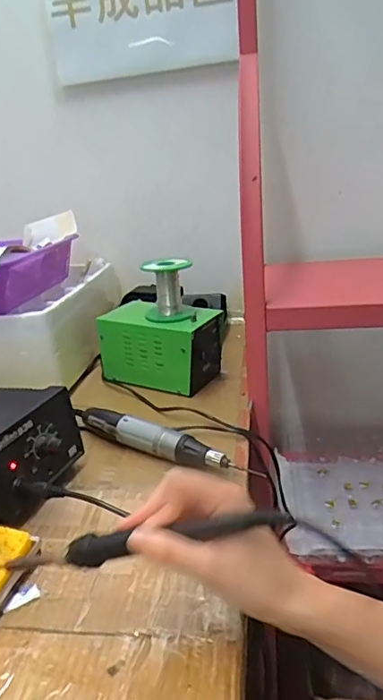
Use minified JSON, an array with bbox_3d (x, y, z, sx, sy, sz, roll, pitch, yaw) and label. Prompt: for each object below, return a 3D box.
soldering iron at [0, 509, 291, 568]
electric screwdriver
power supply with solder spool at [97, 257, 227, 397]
[{"bbox_3d":[-0.035,0.121,0.331,0.193,0.017,0.018,-13,20,11],"label":"soldering iron"},{"bbox_3d":[-0.036,0.095,0.561,0.231,0.030,0.027,9,25,33],"label":"electric screwdriver"},{"bbox_3d":[-0.044,-0.038,0.728,0.160,0.162,0.094,7,25,30],"label":"power supply with solder spool"}]

